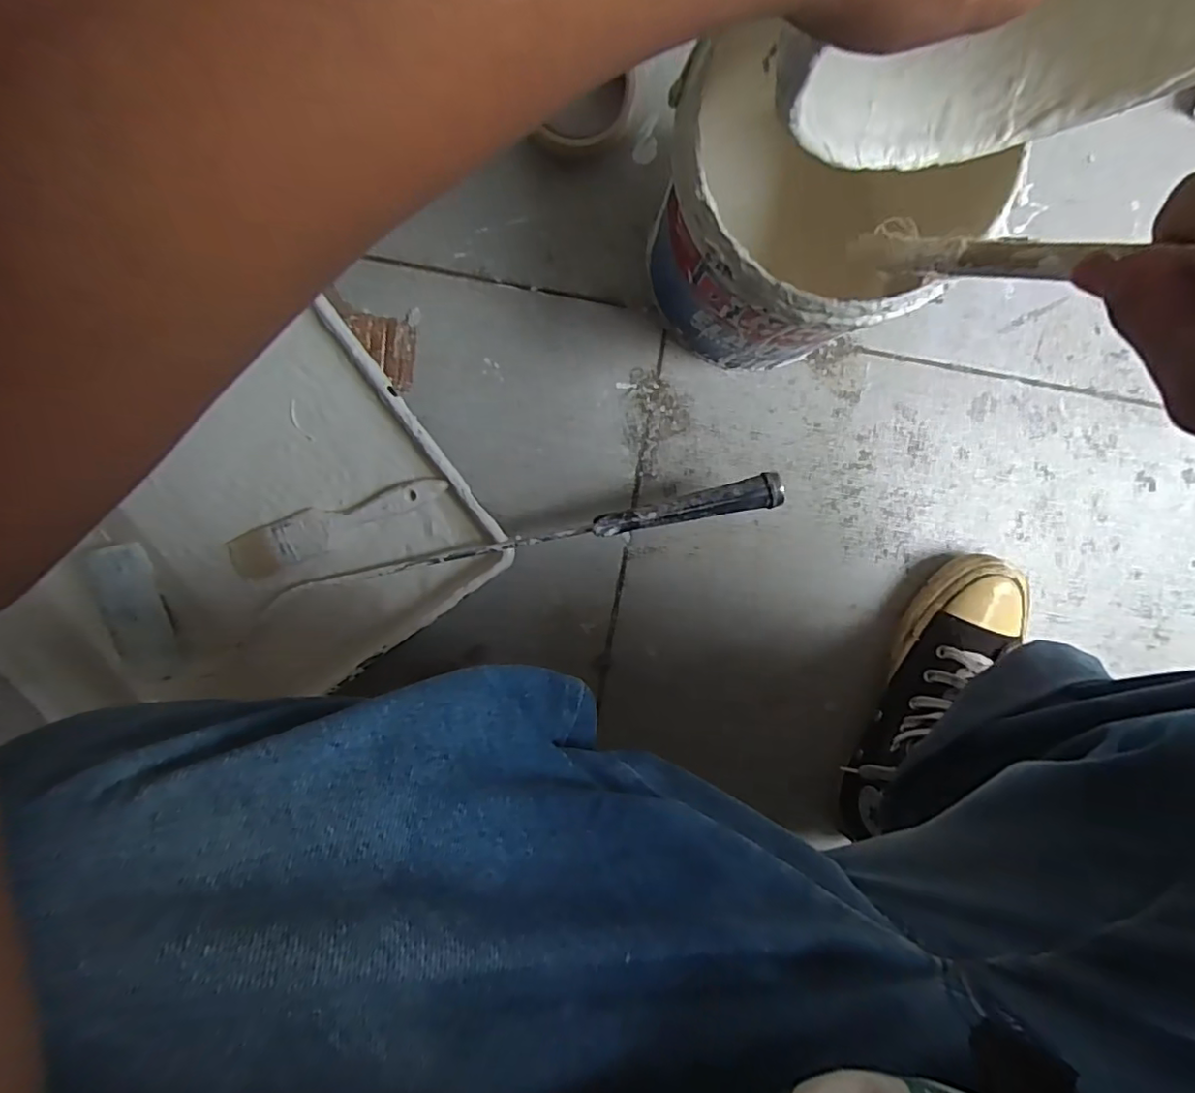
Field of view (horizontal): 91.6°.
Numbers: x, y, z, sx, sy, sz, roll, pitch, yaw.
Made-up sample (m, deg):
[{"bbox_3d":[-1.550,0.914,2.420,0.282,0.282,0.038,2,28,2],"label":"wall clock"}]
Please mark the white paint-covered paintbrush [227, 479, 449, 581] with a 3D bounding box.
[{"bbox_3d":[-0.211,-0.021,0.471,0.182,0.023,0.037,-22,99,1],"label":"white paint-covered paintbrush"}]

